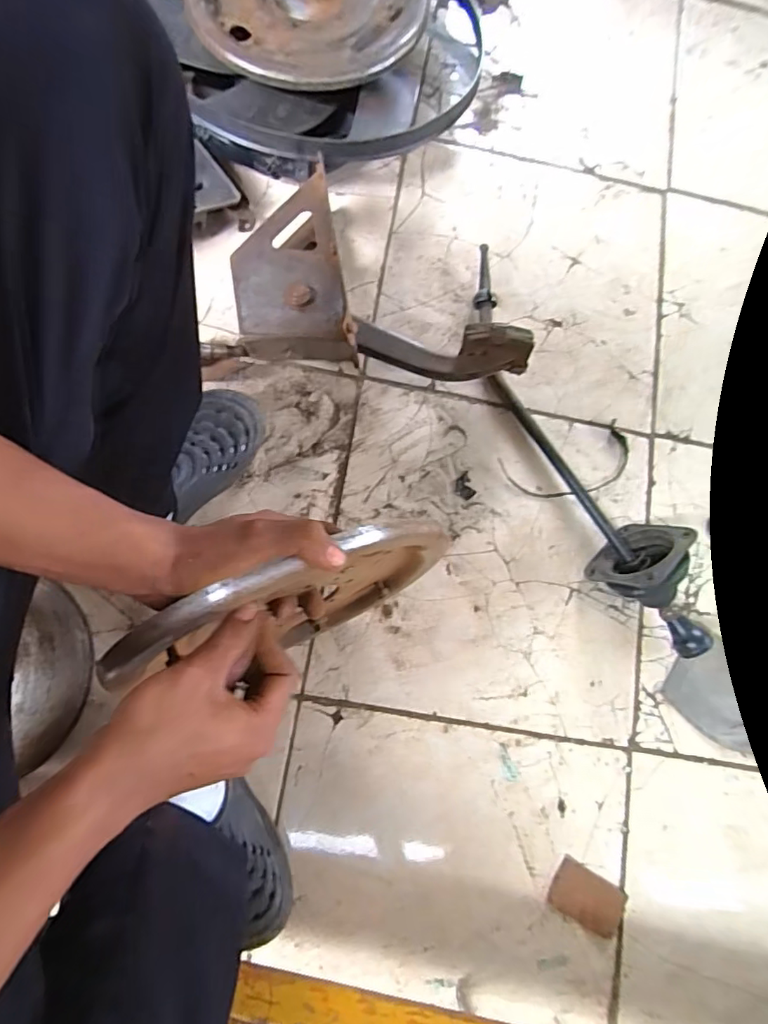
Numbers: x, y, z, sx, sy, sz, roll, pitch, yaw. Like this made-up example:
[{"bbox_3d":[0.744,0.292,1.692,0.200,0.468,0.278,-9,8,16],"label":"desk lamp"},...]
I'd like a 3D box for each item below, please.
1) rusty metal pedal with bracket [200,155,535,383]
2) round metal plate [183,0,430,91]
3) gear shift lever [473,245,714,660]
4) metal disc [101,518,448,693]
[{"bbox_3d":[-0.014,-0.283,0.655,0.389,0.111,0.224,9,79,-1],"label":"rusty metal pedal with bracket"},{"bbox_3d":[-0.094,-0.655,0.653,0.284,0.036,0.284,1,78,-5],"label":"round metal plate"},{"bbox_3d":[0.236,-0.080,0.638,0.103,0.093,0.564,-25,81,-7],"label":"gear shift lever"},{"bbox_3d":[-0.080,0.088,0.459,0.275,0.280,0.049,-24,81,-6],"label":"metal disc"}]

